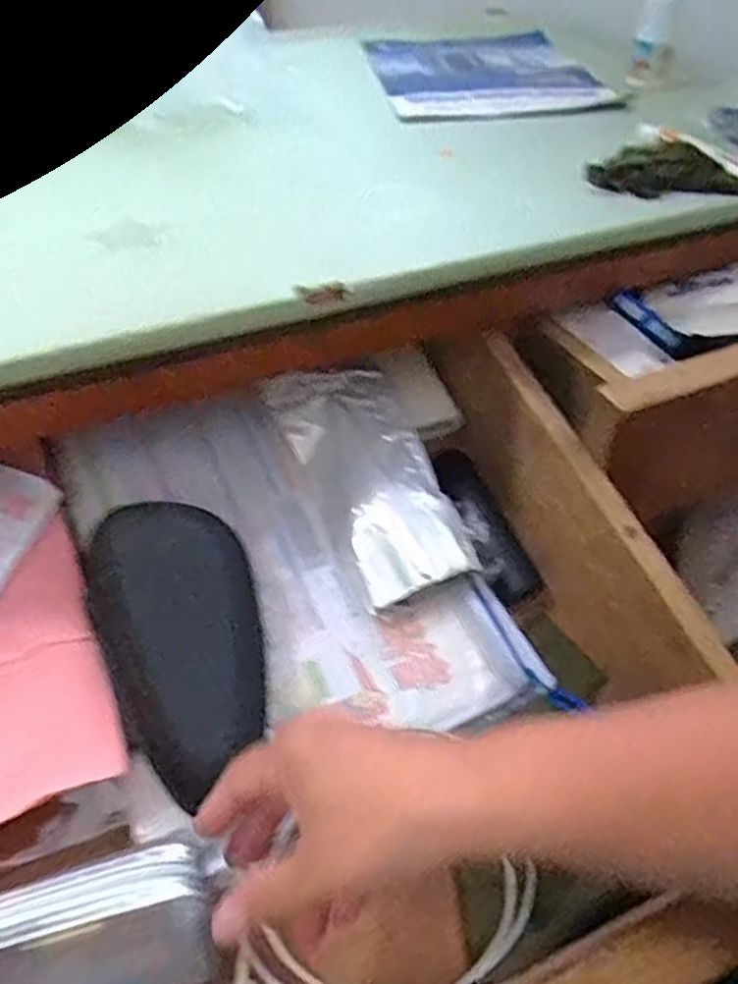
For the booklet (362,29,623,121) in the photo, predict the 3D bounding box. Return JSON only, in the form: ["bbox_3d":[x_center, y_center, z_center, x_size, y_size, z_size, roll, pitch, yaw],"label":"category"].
[{"bbox_3d":[0.117,-0.412,0.696,0.212,0.015,0.323,-5,44,-5],"label":"booklet"}]

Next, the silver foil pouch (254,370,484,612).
[{"bbox_3d":[0.001,-0.014,0.492,0.090,0.026,0.191,-22,60,-21],"label":"silver foil pouch"}]

